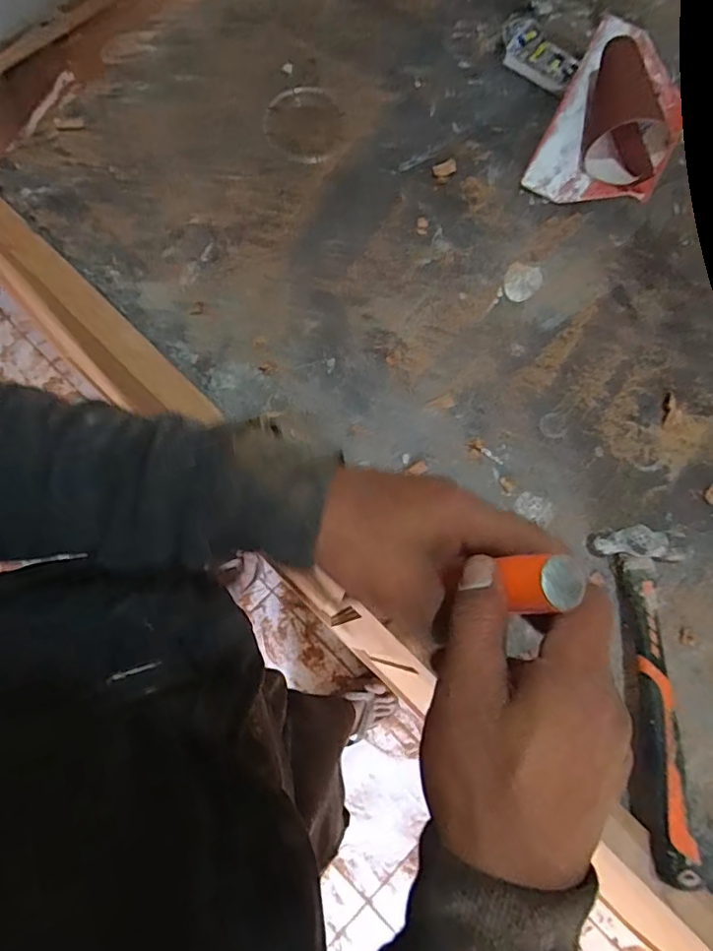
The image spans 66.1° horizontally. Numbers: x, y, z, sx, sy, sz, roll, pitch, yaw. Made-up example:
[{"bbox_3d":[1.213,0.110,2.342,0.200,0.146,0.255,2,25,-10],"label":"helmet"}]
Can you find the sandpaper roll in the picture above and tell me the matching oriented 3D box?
[{"bbox_3d":[0.287,-0.376,0.577,0.078,0.065,0.115,6,80,1],"label":"sandpaper roll"}]

